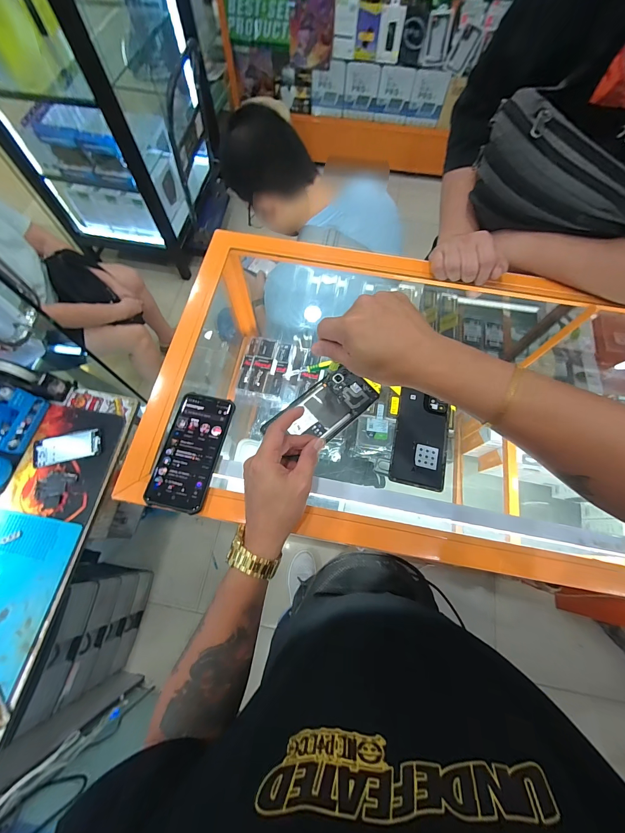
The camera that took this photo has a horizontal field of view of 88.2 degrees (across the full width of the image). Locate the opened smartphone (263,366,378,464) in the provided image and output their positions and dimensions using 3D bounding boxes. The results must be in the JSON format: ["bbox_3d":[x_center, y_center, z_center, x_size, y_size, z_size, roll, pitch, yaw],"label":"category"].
[{"bbox_3d":[0.014,-0.009,0.434,0.146,0.007,0.072,-39,74,-14],"label":"opened smartphone"}]

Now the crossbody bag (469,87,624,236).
[{"bbox_3d":[0.361,-0.331,0.471,0.264,0.118,0.077,42,74,14],"label":"crossbody bag"}]

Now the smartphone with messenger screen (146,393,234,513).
[{"bbox_3d":[-0.154,0.042,0.412,0.072,0.009,0.149,12,69,4],"label":"smartphone with messenger screen"}]

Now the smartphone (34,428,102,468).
[{"bbox_3d":[-0.619,0.076,0.816,0.155,0.009,0.079,-13,70,-6],"label":"smartphone"}]

